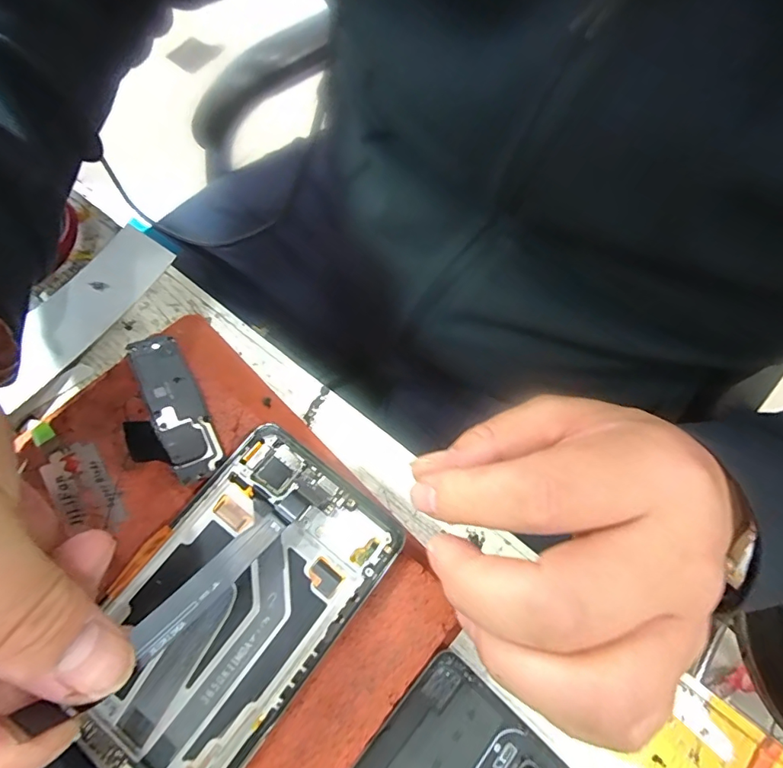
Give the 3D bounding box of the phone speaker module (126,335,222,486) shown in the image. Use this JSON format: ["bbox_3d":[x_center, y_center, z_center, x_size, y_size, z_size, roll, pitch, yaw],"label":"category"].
[{"bbox_3d":[-0.090,0.010,0.200,0.021,0.009,0.066,-27,74,-11],"label":"phone speaker module"}]

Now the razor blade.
[{"bbox_3d":[-0.123,0.042,0.190,0.022,0.004,0.040,-35,76,-14],"label":"razor blade"}]

